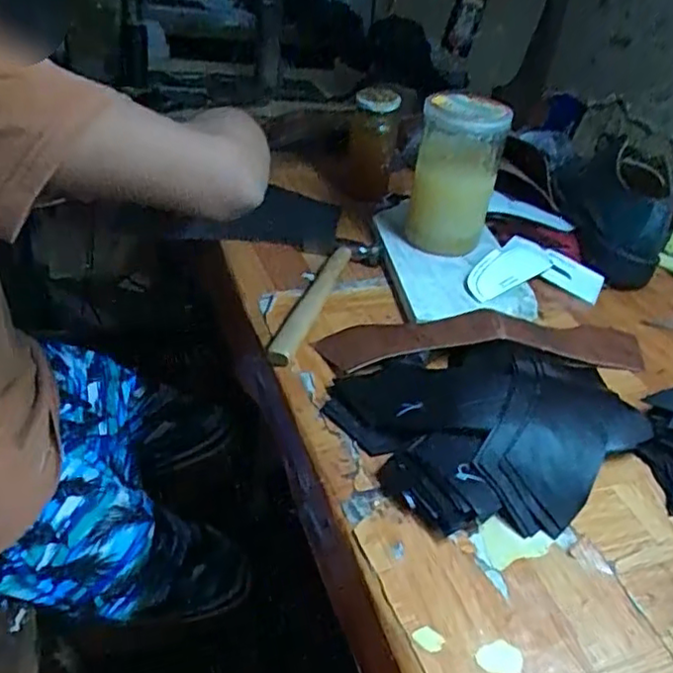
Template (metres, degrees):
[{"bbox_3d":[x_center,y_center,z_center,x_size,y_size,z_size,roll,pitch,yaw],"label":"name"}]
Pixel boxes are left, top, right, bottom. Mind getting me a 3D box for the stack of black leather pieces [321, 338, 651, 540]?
[{"bbox_3d":[0.138,0.072,0.537,0.247,0.030,0.182,-5,37,-20],"label":"stack of black leather pieces"}]

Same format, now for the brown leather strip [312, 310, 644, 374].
[{"bbox_3d":[0.153,0.000,0.637,0.332,0.027,0.074,1,35,-12],"label":"brown leather strip"}]

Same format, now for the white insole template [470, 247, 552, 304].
[{"bbox_3d":[0.193,-0.077,0.749,0.138,0.007,0.056,-28,58,-35],"label":"white insole template"}]

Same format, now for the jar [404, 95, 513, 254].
[{"bbox_3d":[0.137,-0.186,0.753,0.092,0.158,0.080,12,35,7],"label":"jar"}]

